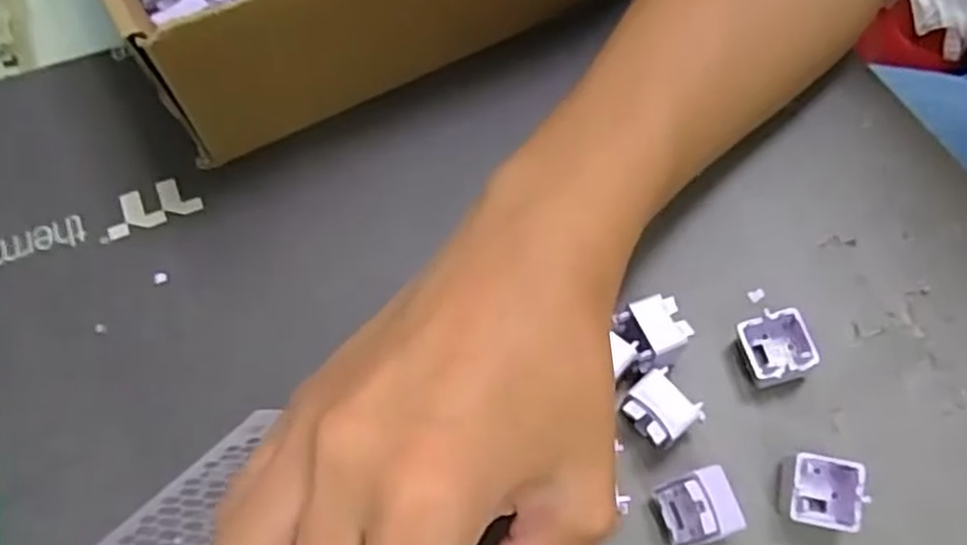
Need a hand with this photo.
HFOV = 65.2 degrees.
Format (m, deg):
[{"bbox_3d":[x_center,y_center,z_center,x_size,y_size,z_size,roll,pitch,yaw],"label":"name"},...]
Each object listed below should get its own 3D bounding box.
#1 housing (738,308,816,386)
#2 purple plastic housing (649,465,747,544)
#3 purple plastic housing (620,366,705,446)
[{"bbox_3d":[0.094,0.026,0.245,0.020,0.018,0.023,-9,64,-3],"label":"housing"},{"bbox_3d":[0.063,0.070,0.222,0.021,0.023,0.018,-17,64,-7],"label":"purple plastic housing"},{"bbox_3d":[0.054,0.044,0.235,0.019,0.020,0.019,-37,68,-15],"label":"purple plastic housing"}]

